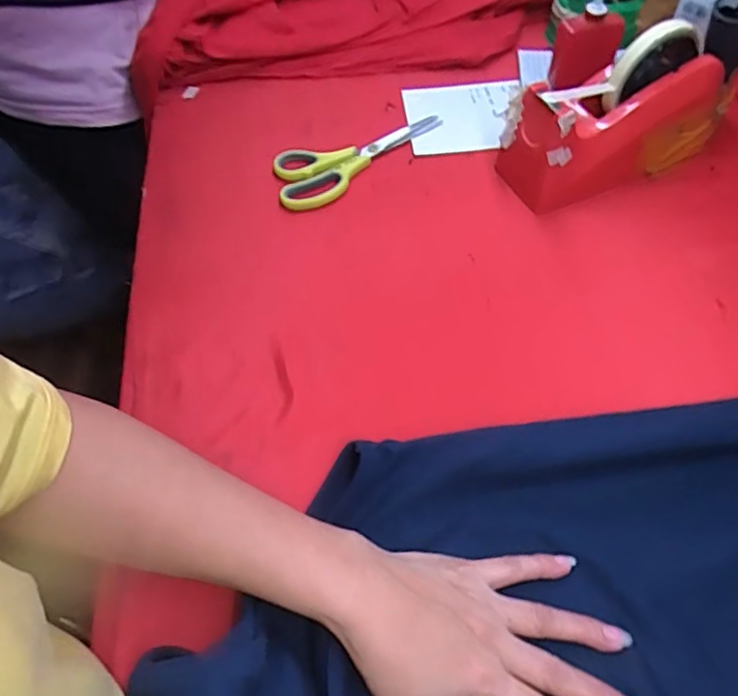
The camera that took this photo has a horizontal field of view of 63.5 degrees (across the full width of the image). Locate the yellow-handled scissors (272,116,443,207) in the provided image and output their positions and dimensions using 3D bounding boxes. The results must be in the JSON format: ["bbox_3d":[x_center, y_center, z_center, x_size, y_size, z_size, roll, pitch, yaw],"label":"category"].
[{"bbox_3d":[-0.004,-0.183,0.578,0.180,0.014,0.071,-20,57,-9],"label":"yellow-handled scissors"}]

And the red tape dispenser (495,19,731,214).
[{"bbox_3d":[0.216,-0.205,0.520,0.195,0.112,0.071,-22,58,-12],"label":"red tape dispenser"}]

